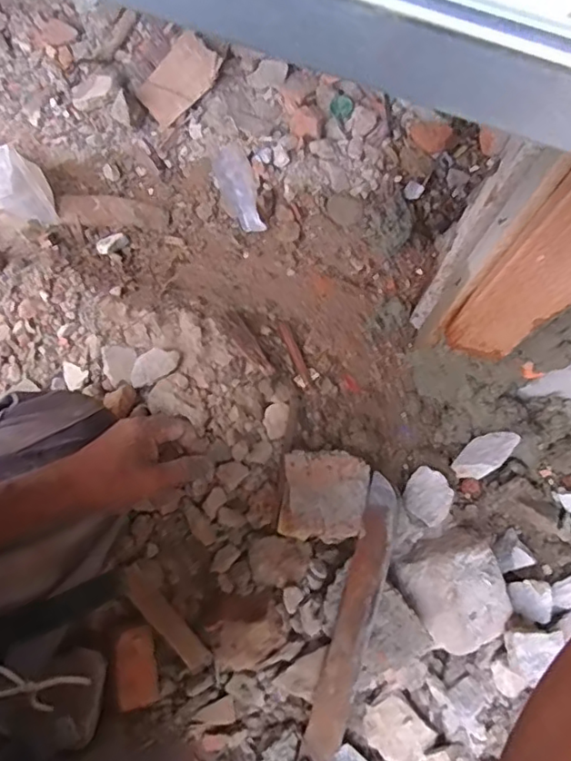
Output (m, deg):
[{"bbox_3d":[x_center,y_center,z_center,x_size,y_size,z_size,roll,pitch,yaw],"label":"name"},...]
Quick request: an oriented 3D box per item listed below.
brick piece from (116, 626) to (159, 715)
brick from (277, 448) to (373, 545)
[{"bbox_3d":[-0.151,0.292,0.592,0.038,0.031,0.073,-9,76,-3],"label":"brick piece"},{"bbox_3d":[0.039,0.124,0.617,0.088,0.052,0.090,5,76,1],"label":"brick"}]

